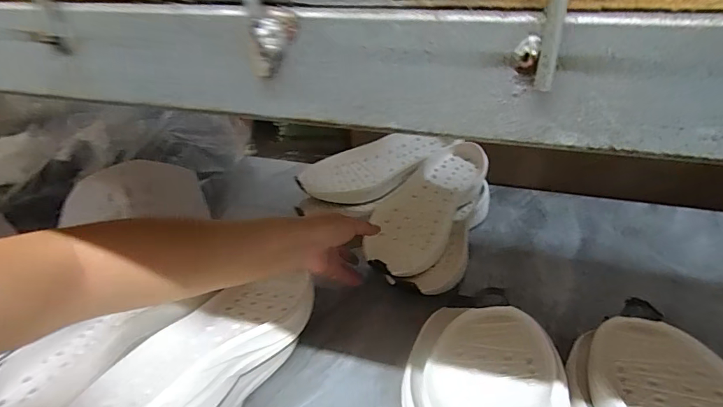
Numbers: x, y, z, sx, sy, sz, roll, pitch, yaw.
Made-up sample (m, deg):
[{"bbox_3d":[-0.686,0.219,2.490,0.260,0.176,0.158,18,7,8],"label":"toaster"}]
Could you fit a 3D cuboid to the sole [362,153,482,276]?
[{"bbox_3d":[0.090,0.008,0.633,0.106,0.033,0.264,18,46,26],"label":"sole"}]

